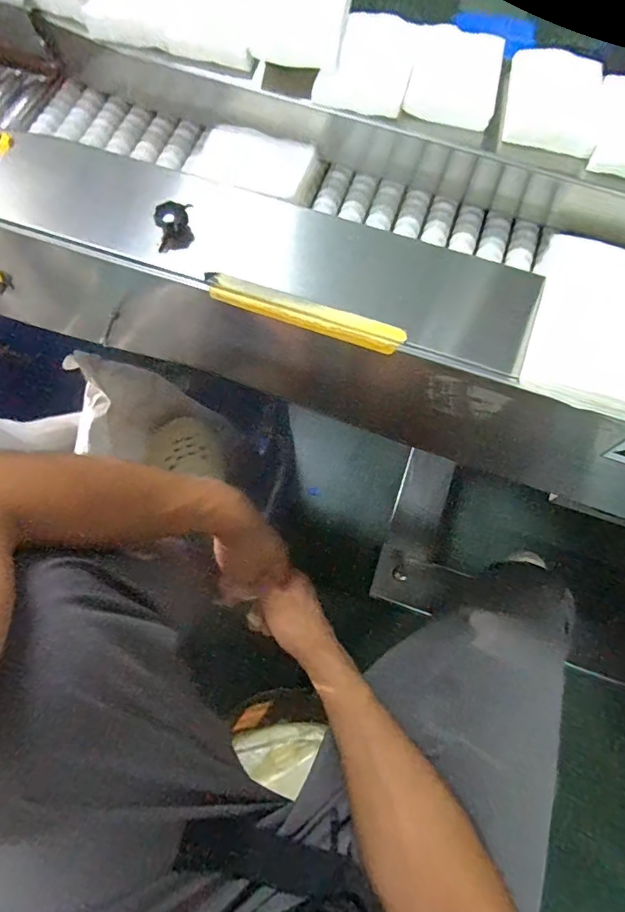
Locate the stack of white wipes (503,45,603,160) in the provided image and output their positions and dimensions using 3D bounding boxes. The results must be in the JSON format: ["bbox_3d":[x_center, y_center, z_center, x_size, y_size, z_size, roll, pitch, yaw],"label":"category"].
[{"bbox_3d":[0.204,-0.303,0.423,0.074,0.016,0.105,14,71,3],"label":"stack of white wipes"}]

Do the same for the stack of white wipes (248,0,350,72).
[{"bbox_3d":[-0.011,-0.376,0.424,0.080,0.022,0.089,10,71,2],"label":"stack of white wipes"}]

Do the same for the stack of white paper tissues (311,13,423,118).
[{"bbox_3d":[0.050,-0.338,0.427,0.074,0.023,0.093,16,71,4],"label":"stack of white paper tissues"}]

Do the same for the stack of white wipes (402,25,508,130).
[{"bbox_3d":[0.122,-0.324,0.423,0.072,0.020,0.097,15,71,4],"label":"stack of white wipes"}]

